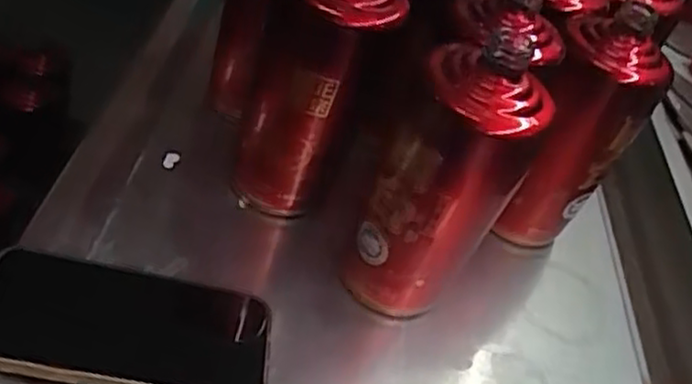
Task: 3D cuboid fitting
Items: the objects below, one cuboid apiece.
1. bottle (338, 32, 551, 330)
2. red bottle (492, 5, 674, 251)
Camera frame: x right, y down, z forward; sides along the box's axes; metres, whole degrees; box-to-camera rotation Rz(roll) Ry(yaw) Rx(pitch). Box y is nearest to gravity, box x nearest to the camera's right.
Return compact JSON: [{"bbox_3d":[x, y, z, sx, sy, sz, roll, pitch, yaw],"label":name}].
[{"bbox_3d":[0.056,-0.001,0.445,0.064,0.206,0.078,-7,44,-39],"label":"bottle"},{"bbox_3d":[0.170,-0.032,0.535,0.074,0.193,0.070,25,50,19],"label":"red bottle"}]

